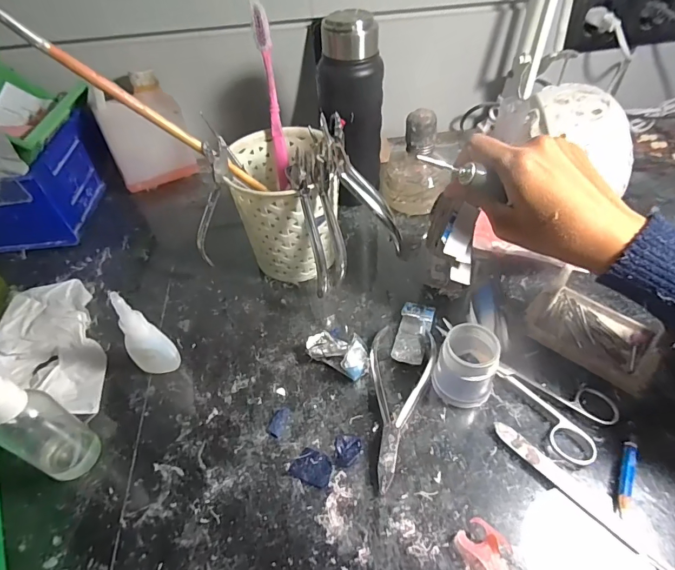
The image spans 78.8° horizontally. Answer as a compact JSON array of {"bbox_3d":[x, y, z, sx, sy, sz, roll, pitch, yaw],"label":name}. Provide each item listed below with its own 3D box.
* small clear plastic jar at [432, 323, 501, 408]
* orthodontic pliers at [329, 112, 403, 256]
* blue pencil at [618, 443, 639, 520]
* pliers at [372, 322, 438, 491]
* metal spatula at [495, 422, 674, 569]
[{"bbox_3d":[0.096,0.059,0.302,0.043,0.048,0.044,-2,49,2],"label":"small clear plastic jar"},{"bbox_3d":[0.025,-0.080,0.335,0.018,0.119,0.030,-9,32,53],"label":"orthodontic pliers"},{"bbox_3d":[0.186,0.123,0.263,0.008,0.007,0.048,21,53,21],"label":"blue pencil"},{"bbox_3d":[0.038,0.085,0.307,0.050,0.011,0.123,14,51,16],"label":"pliers"},{"bbox_3d":[0.158,0.136,0.257,0.012,0.004,0.133,-35,55,-24],"label":"metal spatula"}]

